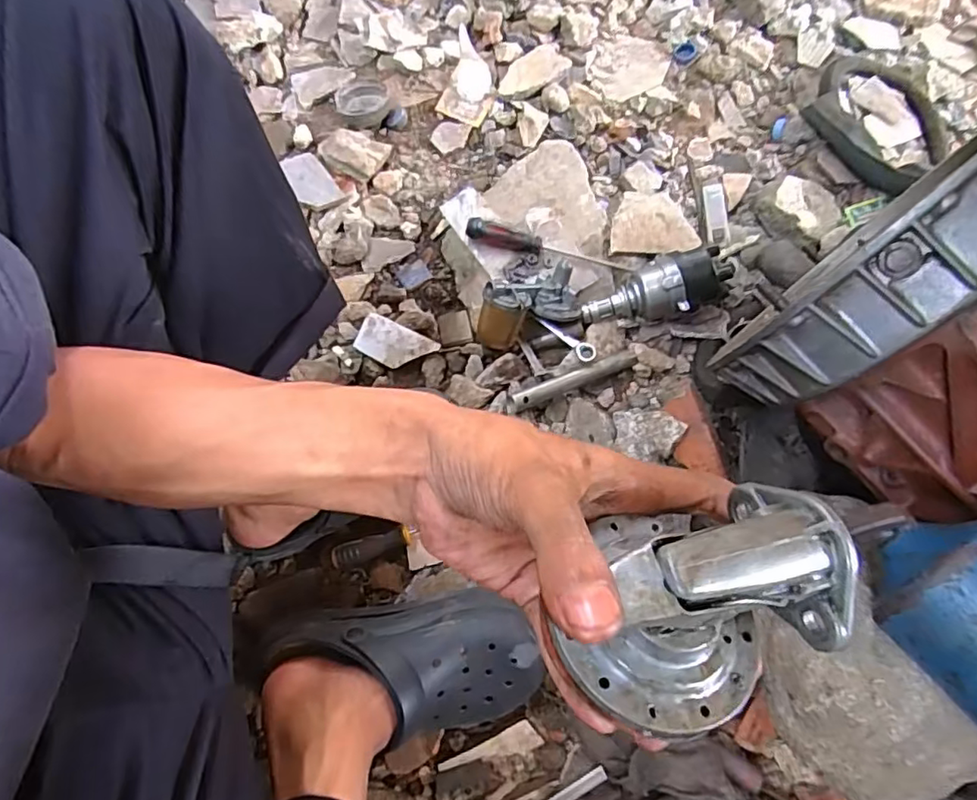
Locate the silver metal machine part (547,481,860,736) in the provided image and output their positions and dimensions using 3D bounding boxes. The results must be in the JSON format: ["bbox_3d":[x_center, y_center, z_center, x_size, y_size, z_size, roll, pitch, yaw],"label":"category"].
[{"bbox_3d":[0.075,0.069,0.197,0.094,0.040,0.067,-15,72,-5],"label":"silver metal machine part"}]

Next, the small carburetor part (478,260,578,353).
[{"bbox_3d":[0.046,-0.110,0.707,0.127,0.076,0.061,-22,73,-11],"label":"small carburetor part"}]

